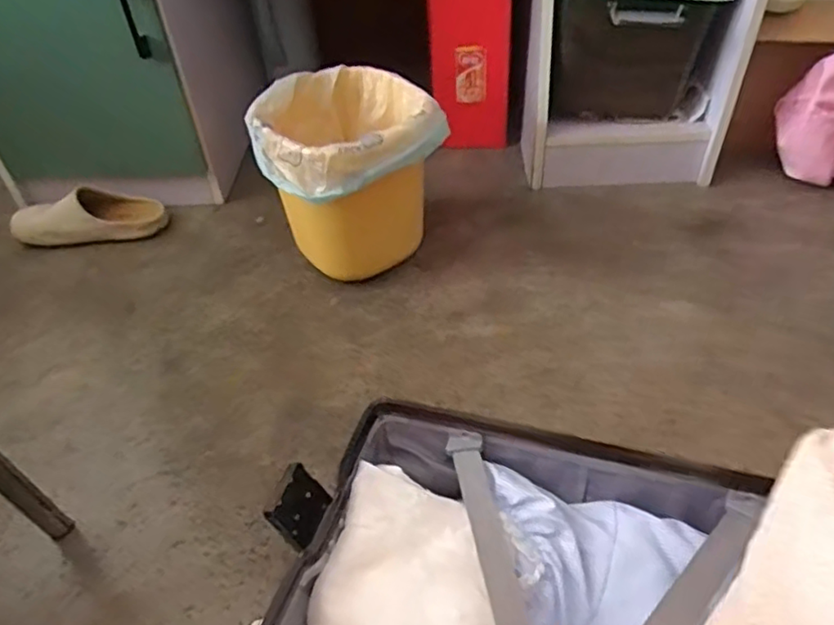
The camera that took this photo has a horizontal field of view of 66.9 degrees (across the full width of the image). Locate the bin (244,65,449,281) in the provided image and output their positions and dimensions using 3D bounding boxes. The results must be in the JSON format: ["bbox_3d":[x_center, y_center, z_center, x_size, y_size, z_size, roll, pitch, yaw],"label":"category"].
[{"bbox_3d":[-0.093,-0.177,0.886,0.232,0.237,0.222,-16,45,-11],"label":"bin"}]

